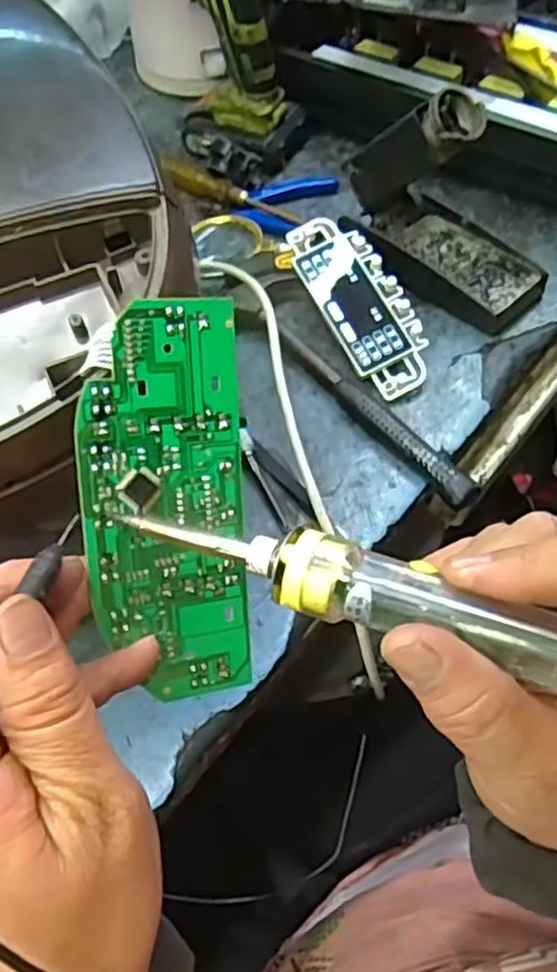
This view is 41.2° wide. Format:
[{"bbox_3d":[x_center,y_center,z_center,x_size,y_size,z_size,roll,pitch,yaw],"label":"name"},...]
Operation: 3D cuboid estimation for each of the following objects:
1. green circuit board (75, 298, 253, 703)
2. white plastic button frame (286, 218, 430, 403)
[{"bbox_3d":[-0.043,0.008,0.285,0.061,0.152,0.004,-7,11,-22],"label":"green circuit board"},{"bbox_3d":[0.062,-0.138,0.555,0.059,0.006,0.154,-26,74,-5],"label":"white plastic button frame"}]

